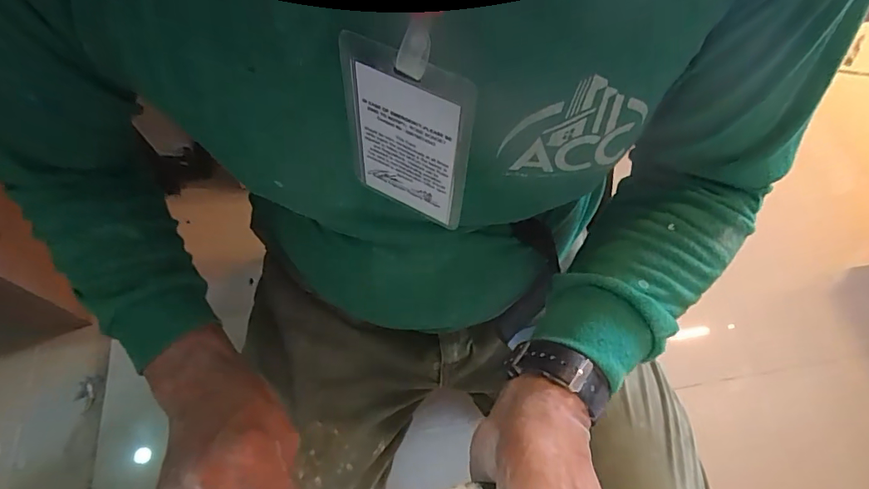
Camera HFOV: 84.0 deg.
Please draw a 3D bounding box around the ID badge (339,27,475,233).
[{"bbox_3d":[-0.015,-0.051,0.243,0.068,0.099,0.004,27,58,15],"label":"ID badge"}]

